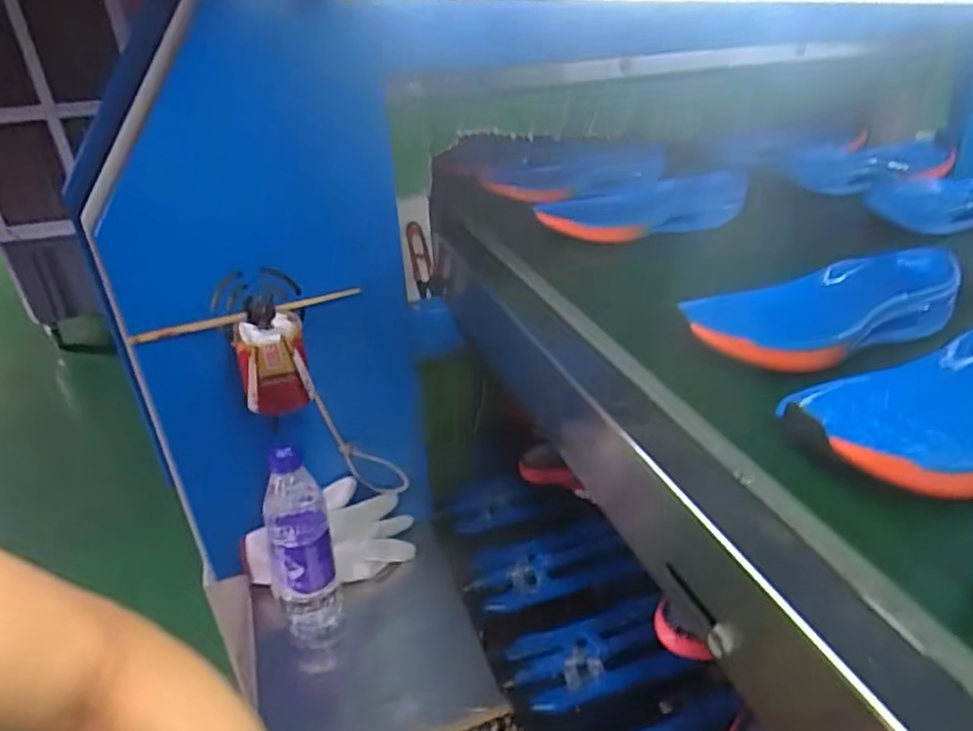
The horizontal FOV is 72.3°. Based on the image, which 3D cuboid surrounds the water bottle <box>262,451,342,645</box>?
[{"bbox_3d":[-0.202,0.198,0.717,0.071,0.241,0.065,-12,33,-15],"label":"water bottle"}]

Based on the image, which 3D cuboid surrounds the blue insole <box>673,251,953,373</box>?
[{"bbox_3d":[0.247,-0.039,0.496,0.221,0.044,0.098,-11,33,-14],"label":"blue insole"}]

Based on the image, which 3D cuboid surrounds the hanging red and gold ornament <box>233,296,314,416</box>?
[{"bbox_3d":[-0.215,-0.008,0.677,0.064,0.093,0.073,-9,33,-11],"label":"hanging red and gold ornament"}]

